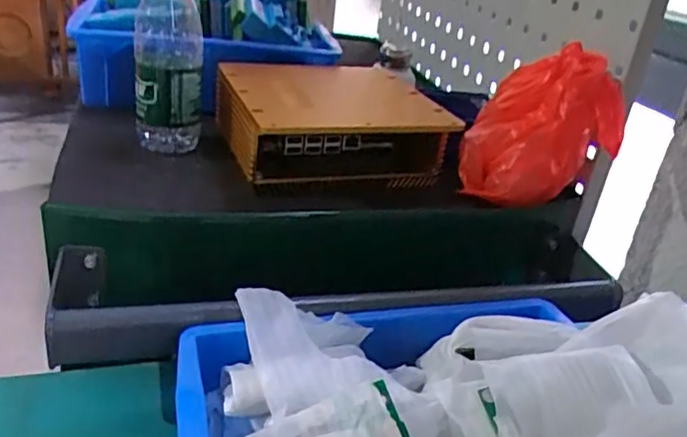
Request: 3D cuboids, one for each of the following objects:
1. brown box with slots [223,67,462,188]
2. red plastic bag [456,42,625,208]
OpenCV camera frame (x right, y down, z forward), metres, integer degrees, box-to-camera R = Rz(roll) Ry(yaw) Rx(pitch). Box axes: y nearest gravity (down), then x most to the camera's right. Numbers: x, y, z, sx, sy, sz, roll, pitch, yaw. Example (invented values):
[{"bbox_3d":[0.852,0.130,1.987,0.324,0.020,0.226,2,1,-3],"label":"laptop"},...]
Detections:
[{"bbox_3d":[-0.018,-0.093,0.602,0.190,0.068,0.186,-4,29,-21],"label":"brown box with slots"},{"bbox_3d":[0.175,-0.080,0.545,0.128,0.126,0.077,16,29,17],"label":"red plastic bag"}]

